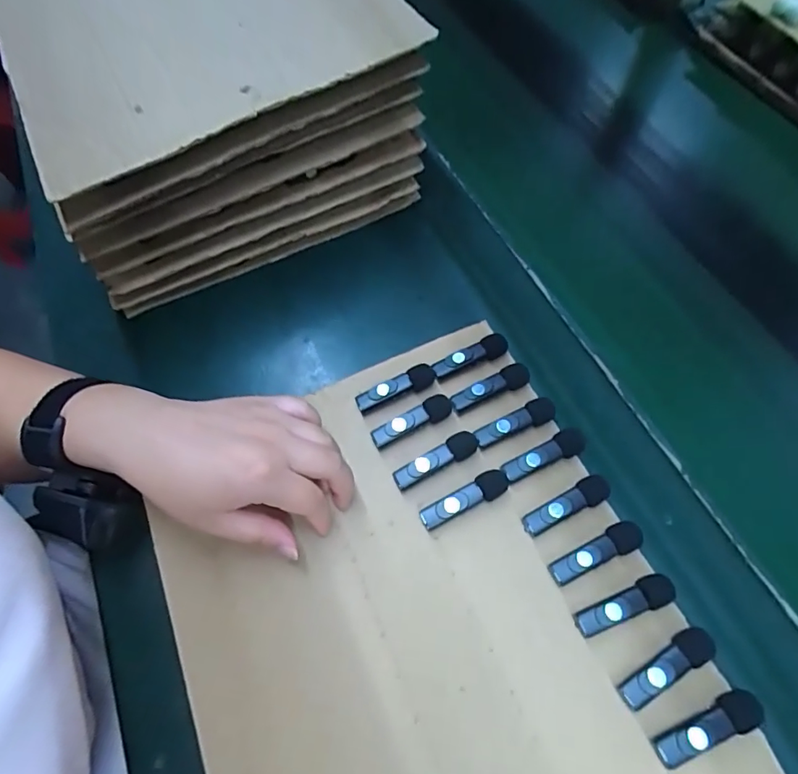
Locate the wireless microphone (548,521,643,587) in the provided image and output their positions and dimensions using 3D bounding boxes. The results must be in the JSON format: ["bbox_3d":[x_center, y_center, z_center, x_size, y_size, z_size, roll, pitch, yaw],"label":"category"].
[{"bbox_3d":[0.130,0.110,0.328,0.064,0.012,0.019,-20,63,-9],"label":"wireless microphone"}]

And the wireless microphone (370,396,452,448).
[{"bbox_3d":[0.010,0.027,0.373,0.064,0.015,0.017,-25,64,-11],"label":"wireless microphone"}]

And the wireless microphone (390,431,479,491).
[{"bbox_3d":[0.027,0.055,0.359,0.065,0.015,0.017,-28,65,-13],"label":"wireless microphone"}]

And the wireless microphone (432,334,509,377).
[{"bbox_3d":[0.058,-0.024,0.393,0.062,0.012,0.017,-25,64,-11],"label":"wireless microphone"}]

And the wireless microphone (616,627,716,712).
[{"bbox_3d":[0.160,0.167,0.295,0.065,0.012,0.020,-24,64,-11],"label":"wireless microphone"}]

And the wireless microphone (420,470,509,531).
[{"bbox_3d":[0.046,0.079,0.346,0.065,0.018,0.017,-25,64,-11],"label":"wireless microphone"}]

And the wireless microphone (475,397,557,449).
[{"bbox_3d":[0.086,0.027,0.369,0.063,0.017,0.019,-20,64,-9],"label":"wireless microphone"}]

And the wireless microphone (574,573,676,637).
[{"bbox_3d":[0.142,0.137,0.311,0.063,0.011,0.020,-16,63,-6],"label":"wireless microphone"}]

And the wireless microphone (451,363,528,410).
[{"bbox_3d":[0.070,0.001,0.383,0.064,0.017,0.016,-20,64,-9],"label":"wireless microphone"}]

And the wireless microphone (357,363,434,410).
[{"bbox_3d":[-0.002,0.000,0.382,0.064,0.018,0.018,-26,65,-12],"label":"wireless microphone"}]

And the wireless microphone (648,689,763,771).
[{"bbox_3d":[0.175,0.194,0.282,0.063,0.015,0.020,-20,63,-8],"label":"wireless microphone"}]

